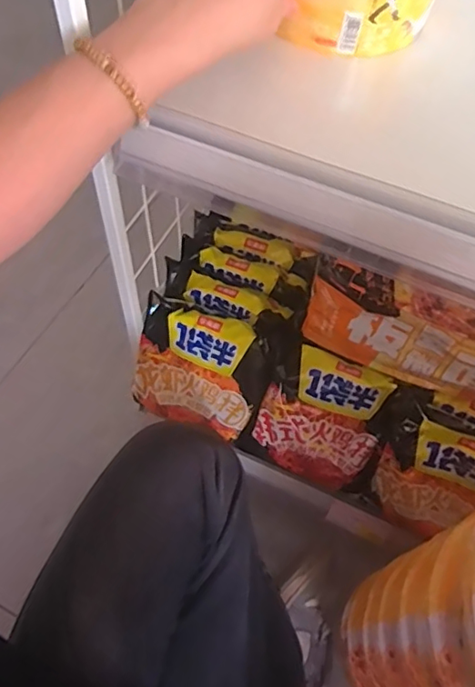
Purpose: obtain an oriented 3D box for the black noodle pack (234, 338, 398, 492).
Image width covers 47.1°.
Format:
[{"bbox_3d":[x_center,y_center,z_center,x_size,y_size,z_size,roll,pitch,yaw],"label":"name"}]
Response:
[{"bbox_3d":[0.088,0.078,0.596,0.125,0.145,0.048,19,22,3],"label":"black noodle pack"}]

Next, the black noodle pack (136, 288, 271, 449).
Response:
[{"bbox_3d":[-0.038,0.029,0.613,0.142,0.133,0.040,20,24,12],"label":"black noodle pack"}]

